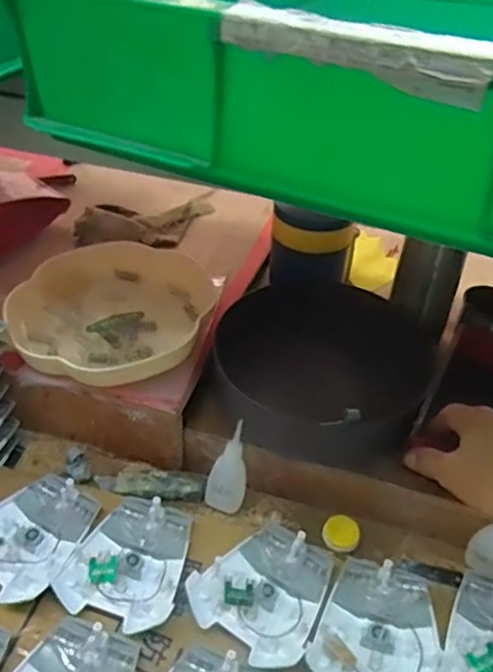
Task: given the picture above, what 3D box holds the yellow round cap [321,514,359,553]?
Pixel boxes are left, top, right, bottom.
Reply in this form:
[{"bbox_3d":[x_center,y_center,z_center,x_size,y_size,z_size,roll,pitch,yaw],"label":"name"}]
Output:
[{"bbox_3d":[0.085,0.177,0.542,0.030,0.012,0.031,2,42,-2],"label":"yellow round cap"}]

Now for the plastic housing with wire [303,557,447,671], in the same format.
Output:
[{"bbox_3d":[0.109,0.230,0.465,0.098,0.014,0.106,21,45,19],"label":"plastic housing with wire"}]

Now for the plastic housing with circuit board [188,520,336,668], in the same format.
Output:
[{"bbox_3d":[0.018,0.204,0.494,0.096,0.017,0.110,27,47,24],"label":"plastic housing with circuit board"}]

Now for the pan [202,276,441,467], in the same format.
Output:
[{"bbox_3d":[0.071,0.035,0.622,0.211,0.071,0.220,2,42,-2],"label":"pan"}]

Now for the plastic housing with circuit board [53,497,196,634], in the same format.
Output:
[{"bbox_3d":[-0.094,0.189,0.510,0.092,0.017,0.109,19,44,16],"label":"plastic housing with circuit board"}]

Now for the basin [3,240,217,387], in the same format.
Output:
[{"bbox_3d":[-0.135,-0.023,0.621,0.190,0.046,0.190,2,42,-2],"label":"basin"}]

